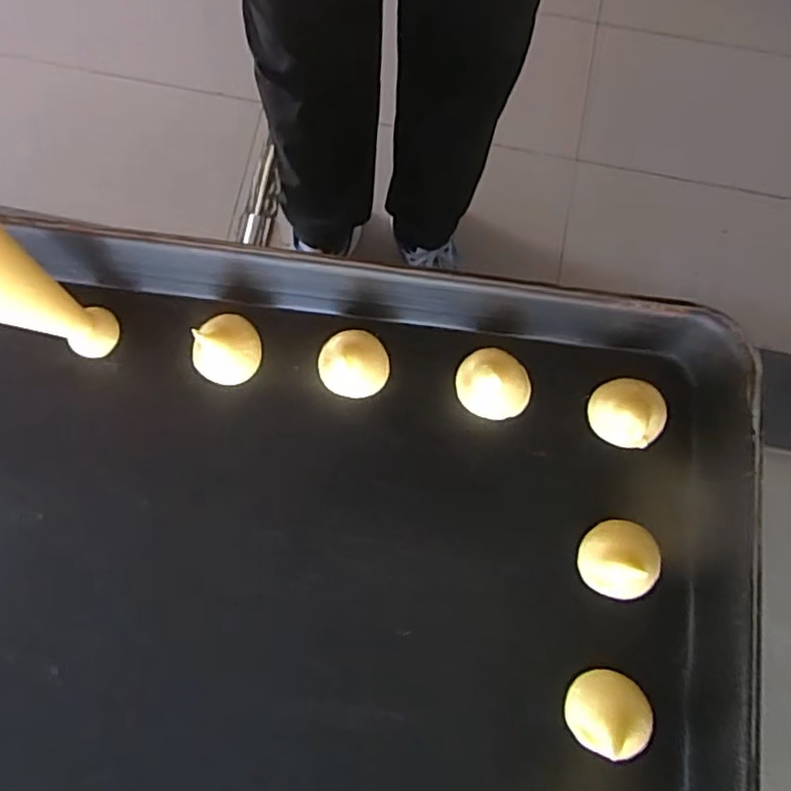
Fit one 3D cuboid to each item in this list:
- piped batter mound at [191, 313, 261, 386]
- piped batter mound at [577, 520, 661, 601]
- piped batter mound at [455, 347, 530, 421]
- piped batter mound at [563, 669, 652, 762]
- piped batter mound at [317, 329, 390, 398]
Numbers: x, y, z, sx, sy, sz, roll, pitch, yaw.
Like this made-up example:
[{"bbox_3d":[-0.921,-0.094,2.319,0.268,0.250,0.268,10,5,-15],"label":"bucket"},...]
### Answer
[{"bbox_3d":[-0.071,-0.020,0.262,0.027,0.020,0.028,8,79,1],"label":"piped batter mound"},{"bbox_3d":[0.089,0.064,0.246,0.027,0.020,0.029,17,79,3],"label":"piped batter mound"},{"bbox_3d":[0.040,-0.005,0.260,0.031,0.018,0.026,36,81,6],"label":"piped batter mound"},{"bbox_3d":[0.081,0.121,0.236,0.028,0.021,0.029,0,79,0],"label":"piped batter mound"},{"bbox_3d":[-0.018,-0.014,0.264,0.029,0.013,0.027,9,79,1],"label":"piped batter mound"}]

